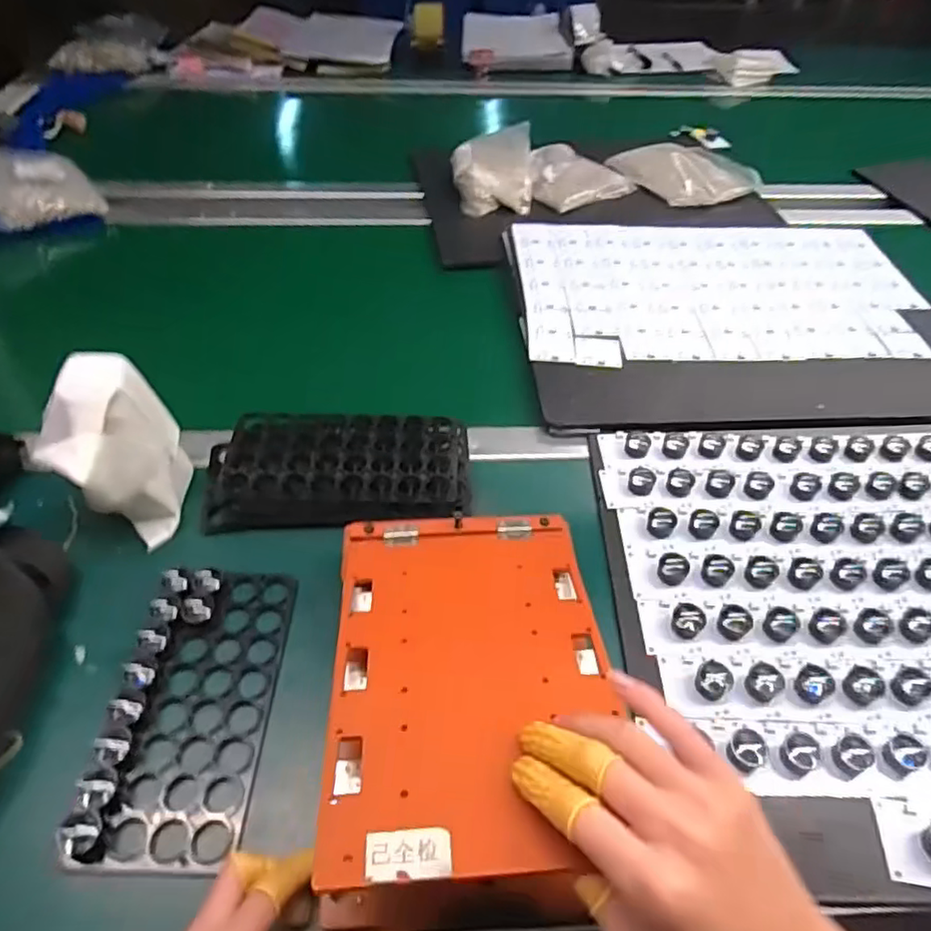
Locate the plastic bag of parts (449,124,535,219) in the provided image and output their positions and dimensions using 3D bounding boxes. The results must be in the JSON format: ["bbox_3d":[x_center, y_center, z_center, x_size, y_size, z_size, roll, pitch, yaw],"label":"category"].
[{"bbox_3d":[0.041,-0.422,0.923,0.116,0.064,0.167,1,47,-1],"label":"plastic bag of parts"}]

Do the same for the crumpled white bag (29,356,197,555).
[{"bbox_3d":[-0.269,-0.010,0.495,0.076,0.123,0.102,9,47,6],"label":"crumpled white bag"}]

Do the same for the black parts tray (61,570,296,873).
[{"bbox_3d":[-0.178,0.153,0.420,0.095,0.028,0.192,2,47,0],"label":"black parts tray"}]

